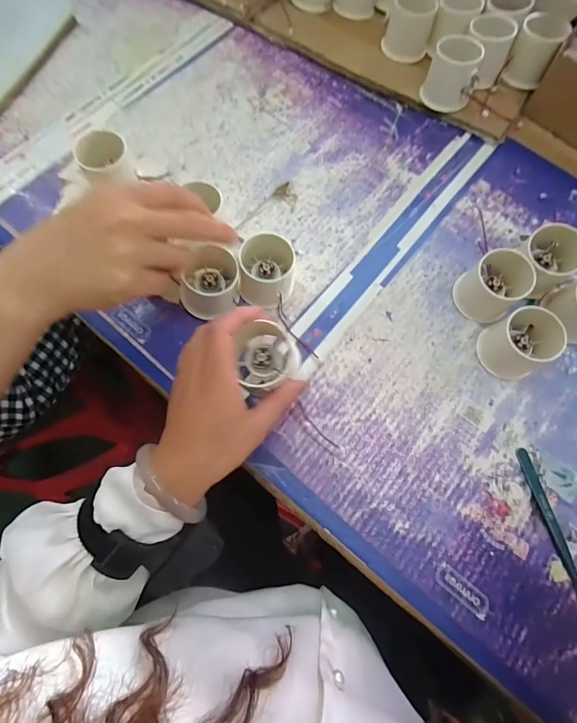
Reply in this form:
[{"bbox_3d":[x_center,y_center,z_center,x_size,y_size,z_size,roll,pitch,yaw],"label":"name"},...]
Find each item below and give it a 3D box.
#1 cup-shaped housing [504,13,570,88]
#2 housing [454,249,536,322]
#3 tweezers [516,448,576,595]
[{"bbox_3d":[0.288,-0.364,0.450,0.047,0.047,0.060,31,75,8],"label":"cup-shaped housing"},{"bbox_3d":[0.199,-0.075,0.369,0.060,0.047,0.056,-33,77,-10],"label":"housing"},{"bbox_3d":[0.225,0.135,0.327,0.011,0.006,0.121,-13,74,-5],"label":"tweezers"}]

